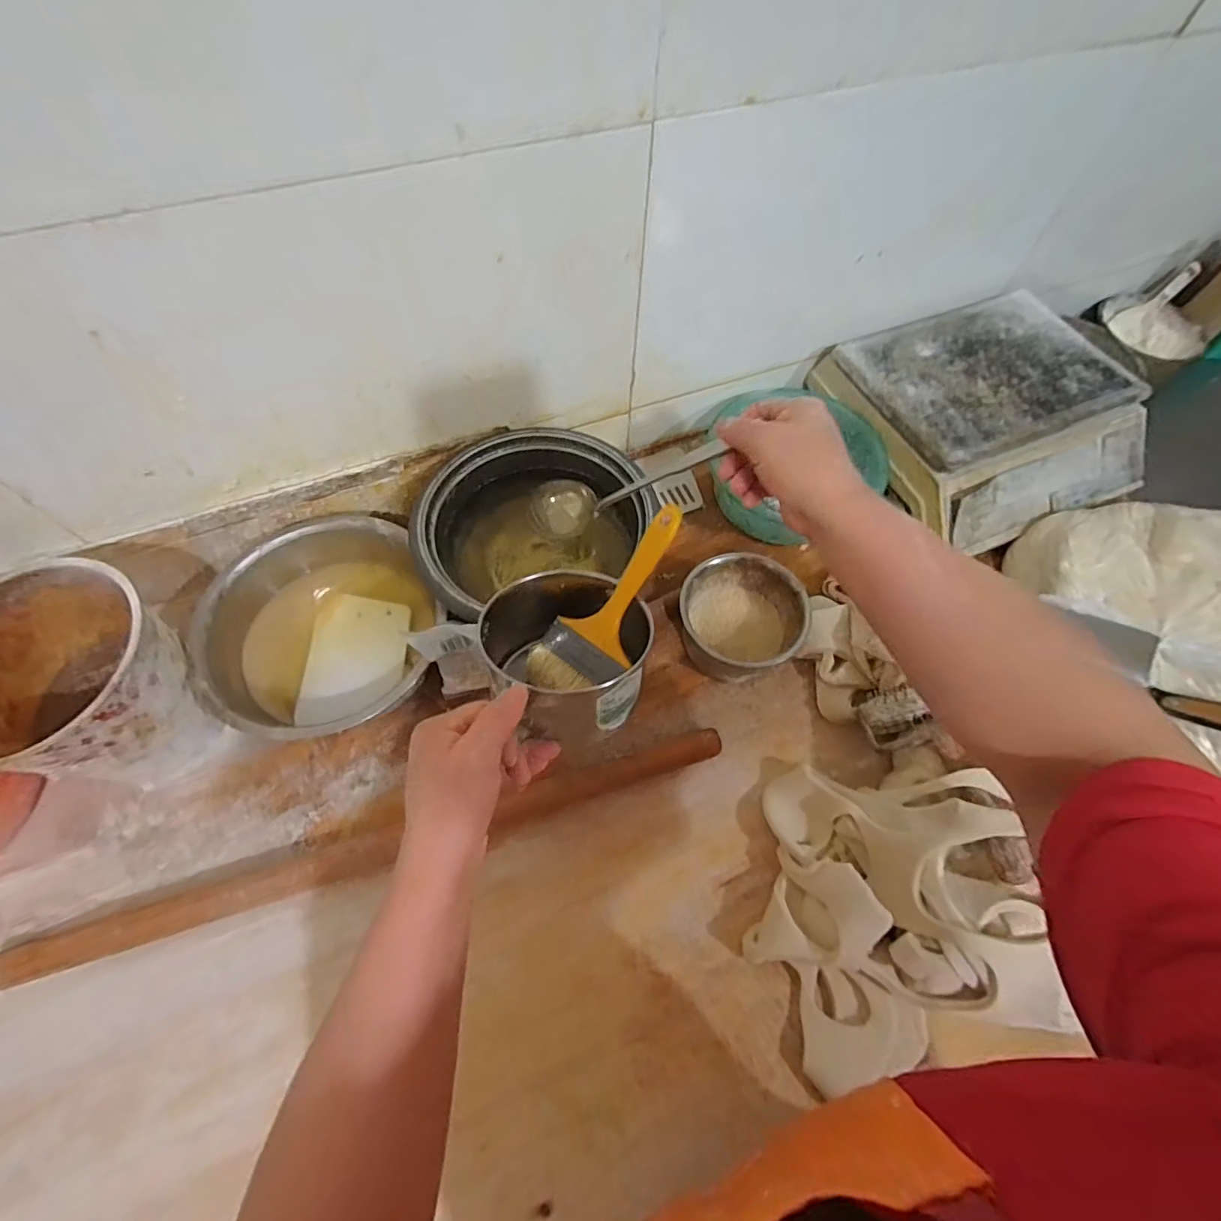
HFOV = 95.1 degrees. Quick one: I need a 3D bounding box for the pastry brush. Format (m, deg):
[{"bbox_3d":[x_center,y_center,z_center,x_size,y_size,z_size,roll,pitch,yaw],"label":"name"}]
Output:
[{"bbox_3d":[0.005,-0.003,0.466,0.077,0.024,0.184,38,94,16],"label":"pastry brush"}]

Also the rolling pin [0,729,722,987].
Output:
[{"bbox_3d":[-0.207,0.222,0.533,0.674,0.030,0.033,-15,64,-10],"label":"rolling pin"}]

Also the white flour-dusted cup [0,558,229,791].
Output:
[{"bbox_3d":[-0.483,0.075,0.524,0.181,0.173,0.171,1,63,-2],"label":"white flour-dusted cup"}]

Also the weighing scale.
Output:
[{"bbox_3d":[0.484,-0.257,0.725,0.310,0.101,0.310,-18,65,-11],"label":"weighing scale"}]

